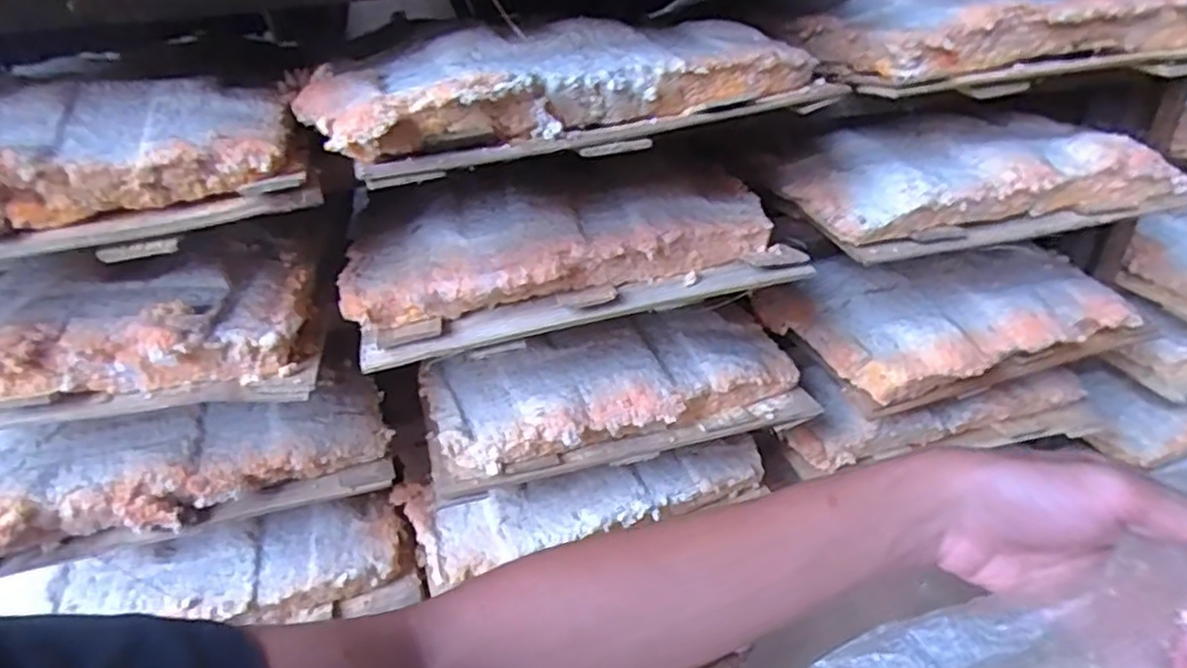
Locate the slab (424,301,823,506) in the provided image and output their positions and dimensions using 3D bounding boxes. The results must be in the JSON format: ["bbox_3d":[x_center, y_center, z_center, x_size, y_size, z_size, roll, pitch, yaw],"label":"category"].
[{"bbox_3d":[0.013,0.034,0.416,0.226,0.039,0.093,-12,31,-11],"label":"slab"}]

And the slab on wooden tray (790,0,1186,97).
[{"bbox_3d":[0.230,-0.169,0.376,0.215,0.041,0.096,-10,31,-9],"label":"slab on wooden tray"}]

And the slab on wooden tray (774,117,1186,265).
[{"bbox_3d":[0.226,-0.100,0.418,0.233,0.044,0.110,-9,31,-7],"label":"slab on wooden tray"}]

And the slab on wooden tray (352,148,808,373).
[{"bbox_3d":[-0.018,-0.053,0.373,0.223,0.051,0.119,-10,31,-8],"label":"slab on wooden tray"}]

